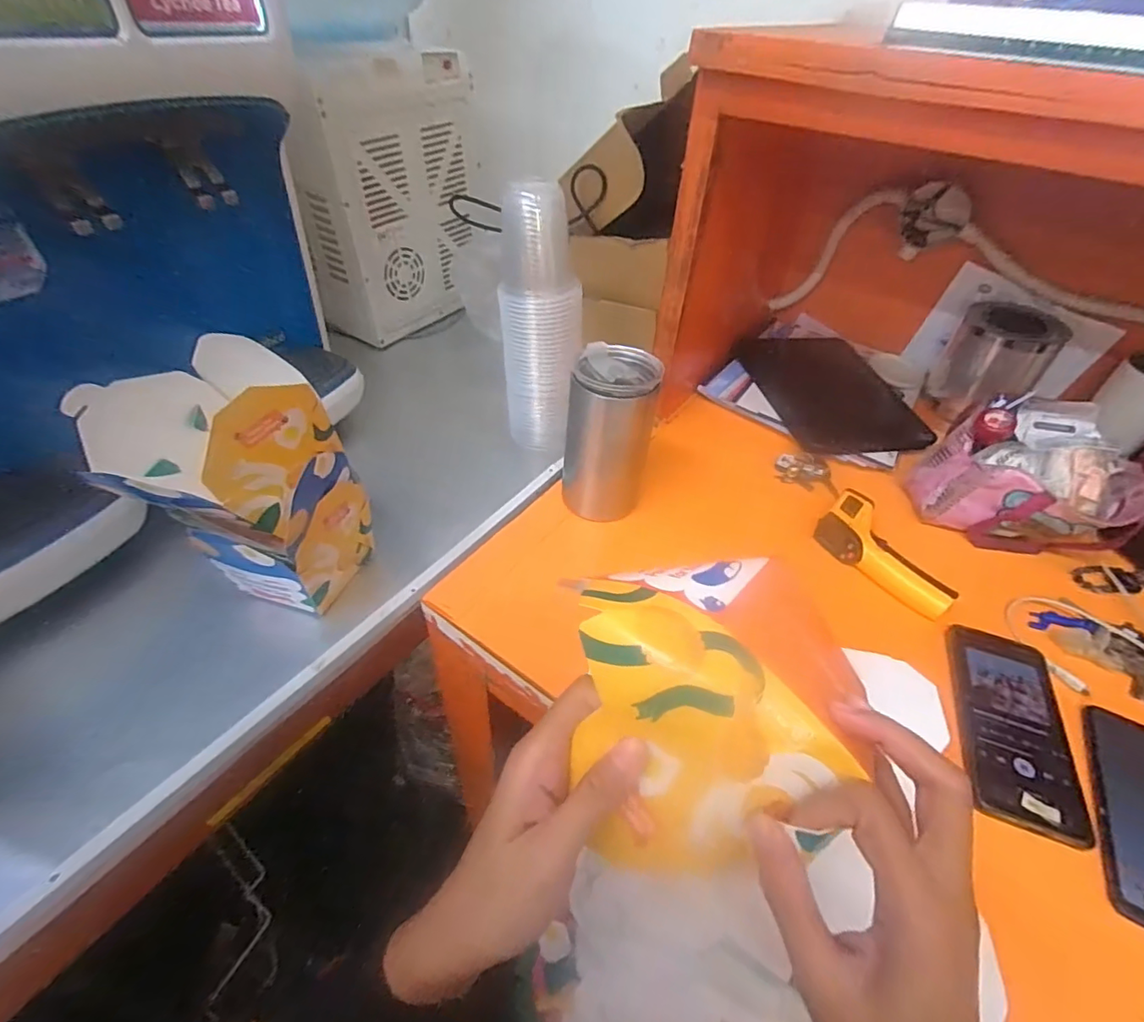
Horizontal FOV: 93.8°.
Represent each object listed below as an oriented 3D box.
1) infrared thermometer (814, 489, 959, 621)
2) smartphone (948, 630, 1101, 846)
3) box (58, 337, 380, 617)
[{"bbox_3d":[0.318,0.042,0.539,0.078,0.038,0.136,-31,54,-30],"label":"infrared thermometer"},{"bbox_3d":[0.355,0.170,0.425,0.078,0.013,0.158,15,46,12],"label":"smartphone"},{"bbox_3d":[-0.252,-0.012,0.422,0.120,0.200,0.120,15,46,12],"label":"box"}]

